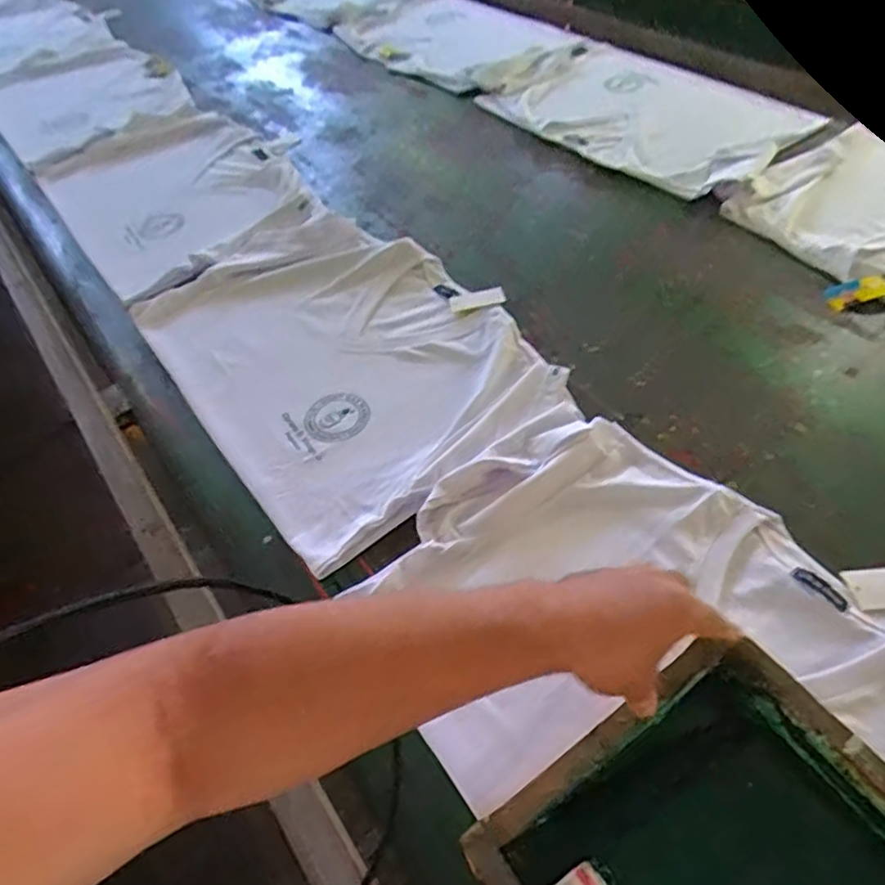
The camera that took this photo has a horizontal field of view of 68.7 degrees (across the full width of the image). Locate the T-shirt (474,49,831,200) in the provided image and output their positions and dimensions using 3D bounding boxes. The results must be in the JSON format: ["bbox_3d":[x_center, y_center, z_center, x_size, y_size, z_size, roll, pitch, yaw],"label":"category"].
[{"bbox_3d":[0.337,-0.575,1.129,0.336,0.017,0.508,-34,56,-21],"label":"T-shirt"}]

